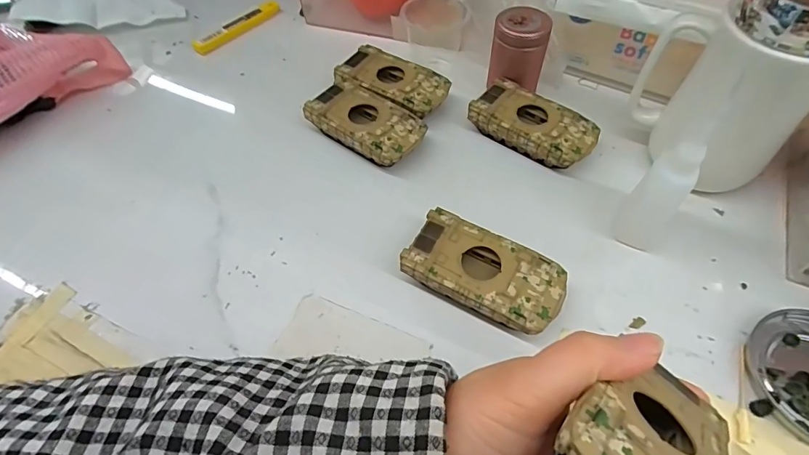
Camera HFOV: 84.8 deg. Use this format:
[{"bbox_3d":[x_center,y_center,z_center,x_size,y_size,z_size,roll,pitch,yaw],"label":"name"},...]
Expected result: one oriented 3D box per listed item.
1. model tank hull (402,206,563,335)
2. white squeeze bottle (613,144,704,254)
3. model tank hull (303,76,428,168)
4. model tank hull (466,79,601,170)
[{"bbox_3d":[0.050,0.031,0.282,0.095,0.029,0.052,26,59,18],"label":"model tank hull"},{"bbox_3d":[0.159,-0.017,0.281,0.027,0.078,0.025,30,60,20],"label":"white squeeze bottle"},{"bbox_3d":[-0.030,-0.082,0.362,0.093,0.027,0.053,31,61,20],"label":"model tank hull"},{"bbox_3d":[0.104,-0.080,0.357,0.094,0.027,0.049,33,61,21],"label":"model tank hull"}]

